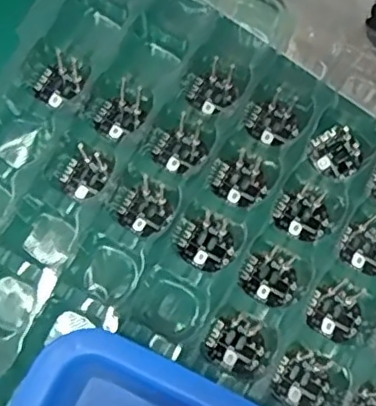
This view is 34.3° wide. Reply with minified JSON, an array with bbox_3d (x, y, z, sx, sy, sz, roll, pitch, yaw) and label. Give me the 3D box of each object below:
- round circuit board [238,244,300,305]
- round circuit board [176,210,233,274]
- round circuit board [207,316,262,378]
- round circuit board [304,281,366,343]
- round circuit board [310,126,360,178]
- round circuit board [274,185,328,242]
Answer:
[{"bbox_3d":[0.036,0.033,0.264,0.025,0.004,0.023,0,77,0],"label":"round circuit board"},{"bbox_3d":[0.008,0.018,0.269,0.023,0.004,0.026,-16,77,-4],"label":"round circuit board"},{"bbox_3d":[0.020,0.061,0.259,0.023,0.004,0.024,0,77,0],"label":"round circuit board"},{"bbox_3d":[0.064,0.046,0.261,0.021,0.004,0.025,23,78,5],"label":"round circuit board"},{"bbox_3d":[0.068,-0.022,0.278,0.021,0.006,0.022,2,98,14],"label":"round circuit board"},{"bbox_3d":[0.050,0.006,0.272,0.023,0.004,0.023,0,77,0],"label":"round circuit board"}]

